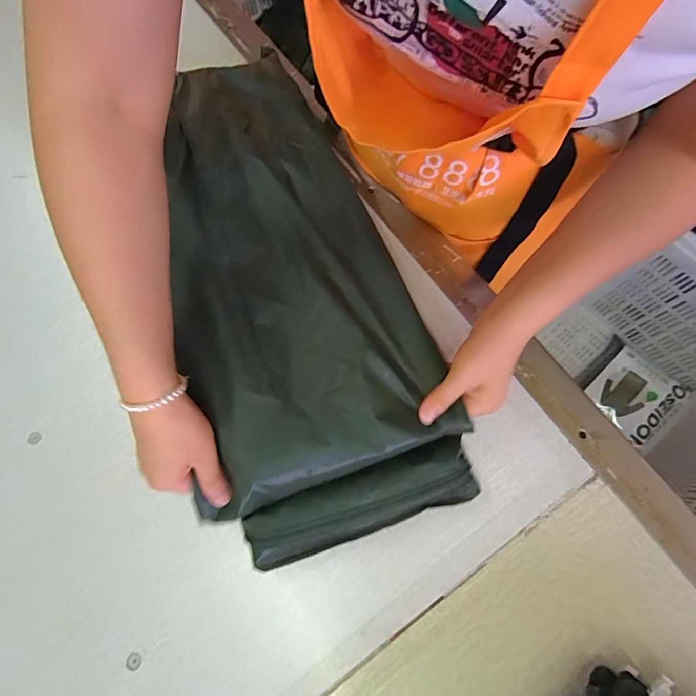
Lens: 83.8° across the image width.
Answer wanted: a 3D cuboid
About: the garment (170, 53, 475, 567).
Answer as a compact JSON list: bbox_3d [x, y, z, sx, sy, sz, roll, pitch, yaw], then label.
[{"bbox_3d":[-0.068,-0.077,0.388,0.229,0.049,0.519,-17,79,-4],"label":"garment"}]

